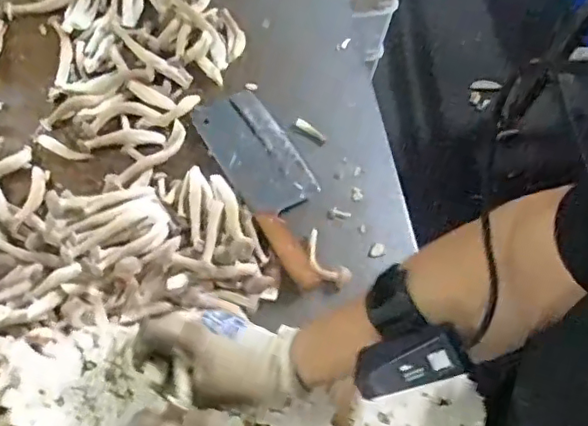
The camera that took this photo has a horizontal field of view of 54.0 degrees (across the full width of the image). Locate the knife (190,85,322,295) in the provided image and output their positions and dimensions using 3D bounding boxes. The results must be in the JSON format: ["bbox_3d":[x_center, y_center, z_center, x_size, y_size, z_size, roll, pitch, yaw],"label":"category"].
[{"bbox_3d":[-0.027,-0.047,0.769,0.102,0.019,0.289,-29,74,-13],"label":"knife"}]

